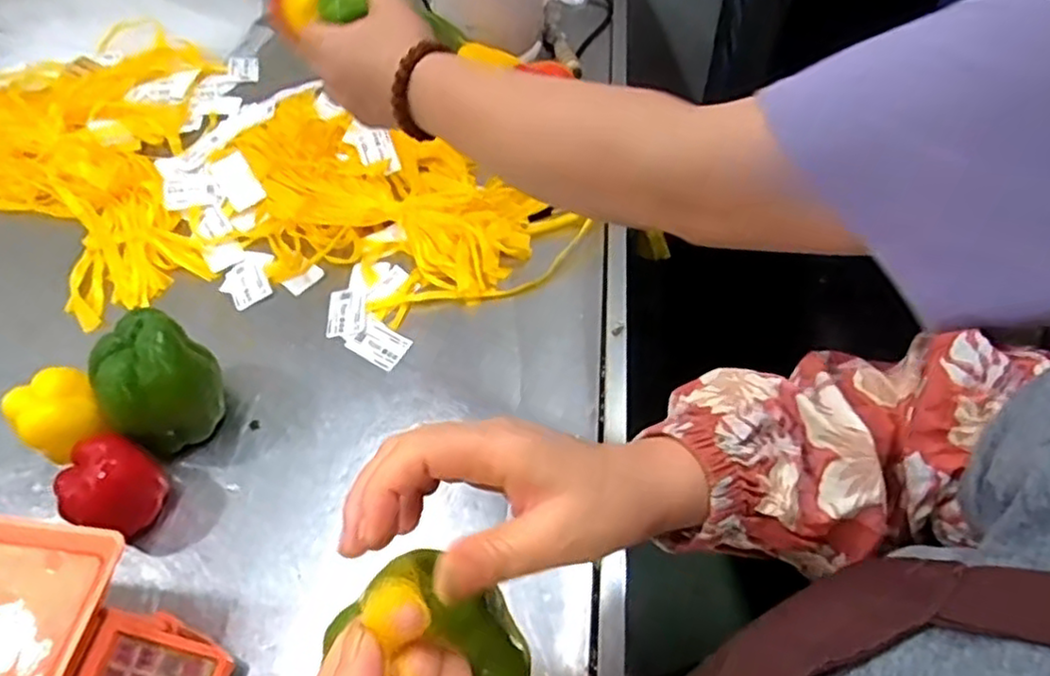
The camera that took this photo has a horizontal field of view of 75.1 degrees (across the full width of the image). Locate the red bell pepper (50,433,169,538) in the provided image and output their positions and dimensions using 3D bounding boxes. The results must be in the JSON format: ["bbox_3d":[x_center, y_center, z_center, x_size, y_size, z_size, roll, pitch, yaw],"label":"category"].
[{"bbox_3d":[-0.349,0.129,0.587,0.080,0.076,0.072,25,59,20],"label":"red bell pepper"}]

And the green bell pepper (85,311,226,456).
[{"bbox_3d":[-0.331,0.047,0.624,0.085,0.117,0.093,-2,54,2],"label":"green bell pepper"}]

